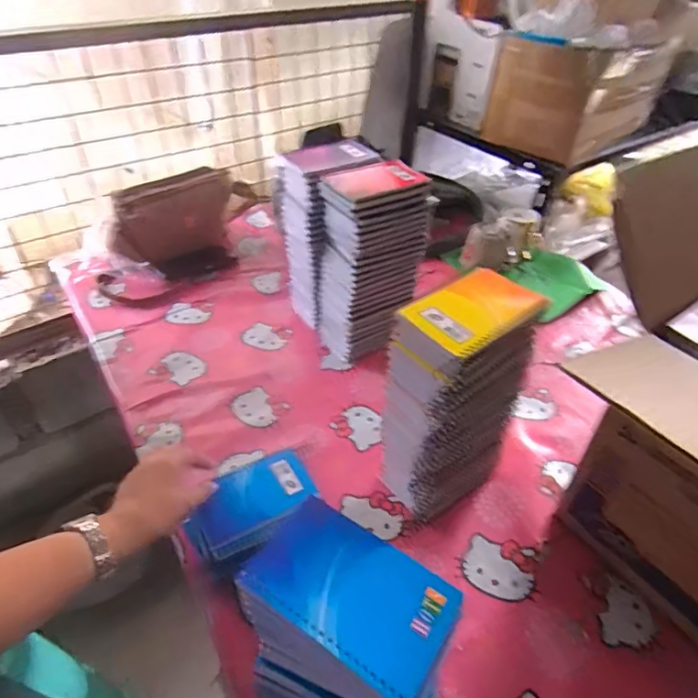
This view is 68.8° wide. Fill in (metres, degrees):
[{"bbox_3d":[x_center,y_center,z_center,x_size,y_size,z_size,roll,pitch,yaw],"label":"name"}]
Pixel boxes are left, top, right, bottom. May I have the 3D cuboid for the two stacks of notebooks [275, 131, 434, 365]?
[{"bbox_3d":[0.000,-0.160,0.833,0.153,0.279,0.219,-26,48,-26],"label":"two stacks of notebooks"}]

